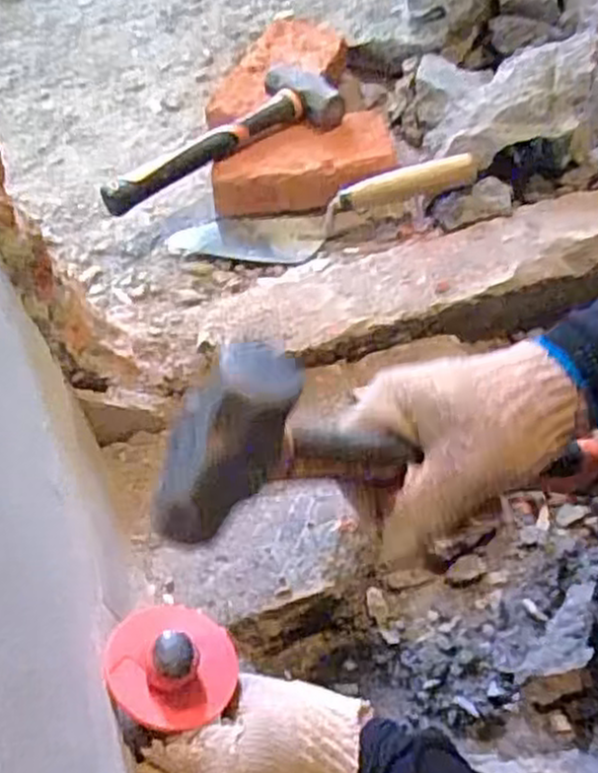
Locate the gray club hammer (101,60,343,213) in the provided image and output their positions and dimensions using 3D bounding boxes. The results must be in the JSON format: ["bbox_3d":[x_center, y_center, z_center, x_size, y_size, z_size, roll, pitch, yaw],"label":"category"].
[{"bbox_3d":[-0.094,-0.277,0.842,0.293,0.041,0.102,-30,57,-16],"label":"gray club hammer"}]

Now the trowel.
[{"bbox_3d":[0.023,-0.175,0.807,0.328,0.054,0.078,-16,56,12],"label":"trowel"}]

